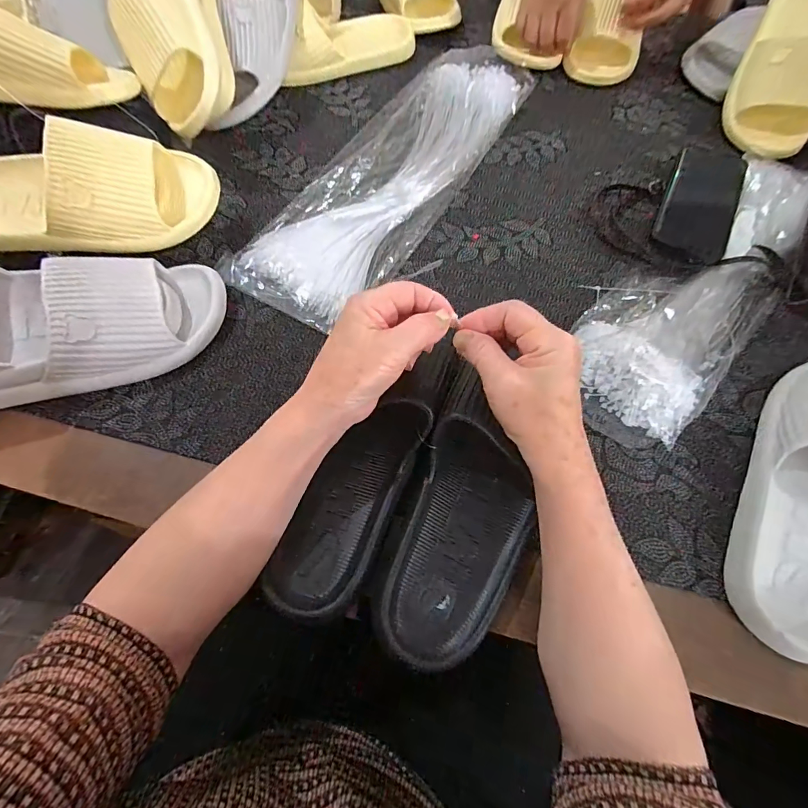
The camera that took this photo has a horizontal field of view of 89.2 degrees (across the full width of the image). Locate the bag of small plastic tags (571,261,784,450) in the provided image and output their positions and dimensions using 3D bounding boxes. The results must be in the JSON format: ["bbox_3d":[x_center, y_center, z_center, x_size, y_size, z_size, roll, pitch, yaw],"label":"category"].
[{"bbox_3d":[0.272,-0.089,0.399,0.285,0.040,0.134,-41,73,-17],"label":"bag of small plastic tags"}]

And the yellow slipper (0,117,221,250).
[{"bbox_3d":[-0.310,-0.193,0.376,0.249,0.072,0.103,-8,67,-5],"label":"yellow slipper"}]

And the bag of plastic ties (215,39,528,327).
[{"bbox_3d":[-0.012,-0.278,0.485,0.152,0.028,0.454,29,69,11],"label":"bag of plastic ties"}]

